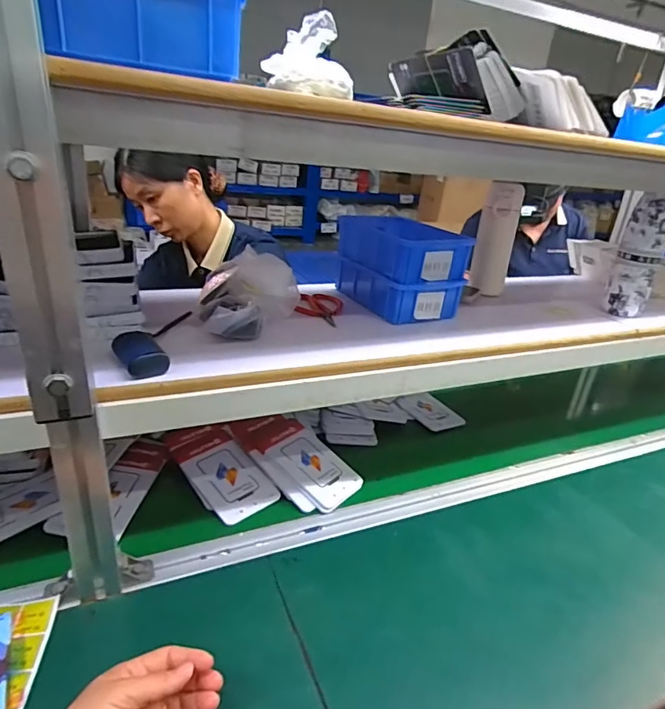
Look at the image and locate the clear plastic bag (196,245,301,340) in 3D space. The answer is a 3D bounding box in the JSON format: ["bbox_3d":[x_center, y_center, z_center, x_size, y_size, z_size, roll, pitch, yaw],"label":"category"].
[{"bbox_3d":[-0.103,-0.064,0.600,0.126,0.121,0.112,0,25,-13],"label":"clear plastic bag"}]

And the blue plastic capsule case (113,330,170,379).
[{"bbox_3d":[-0.200,-0.002,0.504,0.046,0.026,0.072,-11,30,-33],"label":"blue plastic capsule case"}]

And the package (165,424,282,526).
[{"bbox_3d":[-0.162,0.164,0.695,0.096,0.011,0.181,-19,46,-35],"label":"package"}]

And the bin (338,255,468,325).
[{"bbox_3d":[0.098,-0.110,0.774,0.118,0.059,0.181,-10,29,-31],"label":"bin"}]

